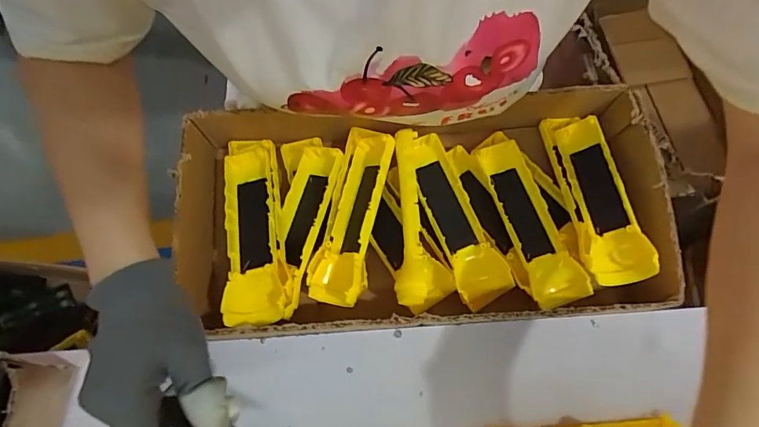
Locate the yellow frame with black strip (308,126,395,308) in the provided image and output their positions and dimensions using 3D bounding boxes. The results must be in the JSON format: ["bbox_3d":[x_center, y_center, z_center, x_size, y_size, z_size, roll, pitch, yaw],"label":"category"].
[{"bbox_3d":[-0.025,-0.004,0.417,0.050,0.033,0.169,10,71,2],"label":"yellow frame with black strip"}]

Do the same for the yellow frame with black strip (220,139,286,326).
[{"bbox_3d":[-0.113,0.008,0.408,0.049,0.033,0.180,-7,72,-4],"label":"yellow frame with black strip"}]

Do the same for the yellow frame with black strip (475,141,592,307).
[{"bbox_3d":[0.142,0.007,0.437,0.043,0.024,0.164,-18,73,-7],"label":"yellow frame with black strip"}]

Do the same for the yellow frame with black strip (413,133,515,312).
[{"bbox_3d":[0.070,0.002,0.431,0.052,0.038,0.170,-22,73,-8],"label":"yellow frame with black strip"}]

